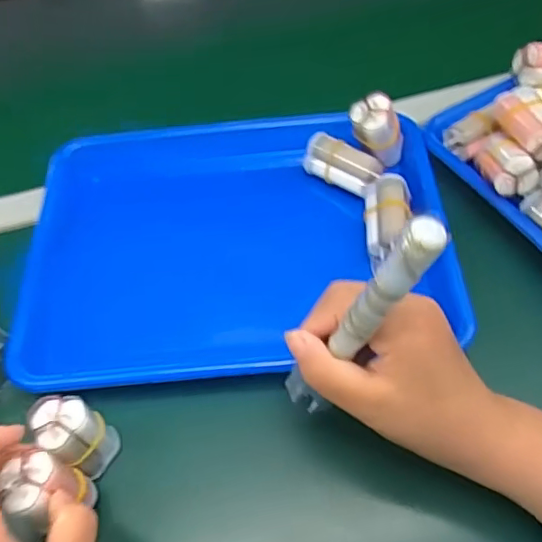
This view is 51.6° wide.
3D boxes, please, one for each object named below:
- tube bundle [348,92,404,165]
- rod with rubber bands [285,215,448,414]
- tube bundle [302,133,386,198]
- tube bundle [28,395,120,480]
[{"bbox_3d":[0.094,-0.119,0.486,0.038,0.071,0.035,-18,52,20],"label":"tube bundle"},{"bbox_3d":[0.041,0.031,0.284,0.016,0.158,0.018,4,52,-19],"label":"rod with rubber bands"},{"bbox_3d":[0.062,-0.094,0.488,0.069,0.025,0.031,32,64,25],"label":"tube bundle"},{"bbox_3d":[-0.121,0.109,0.358,0.032,0.068,0.034,-10,51,11],"label":"tube bundle"}]

